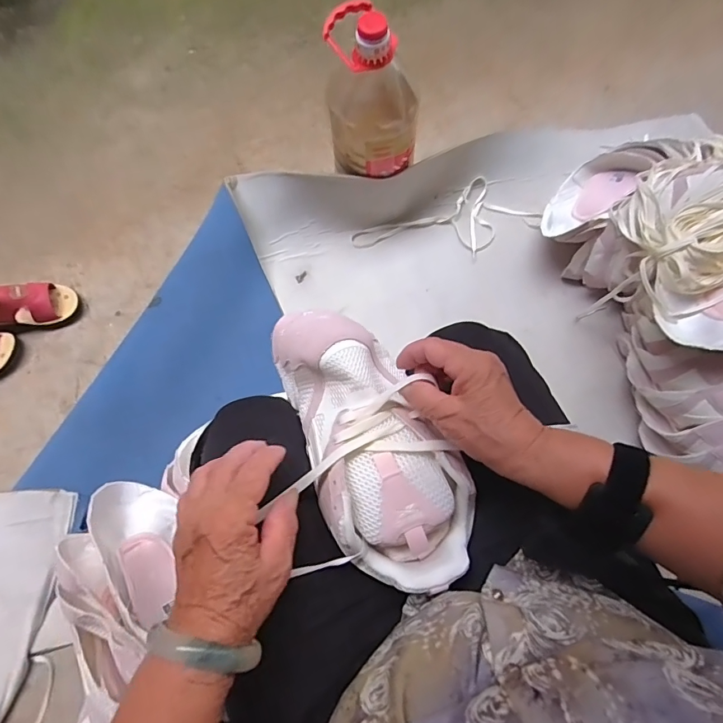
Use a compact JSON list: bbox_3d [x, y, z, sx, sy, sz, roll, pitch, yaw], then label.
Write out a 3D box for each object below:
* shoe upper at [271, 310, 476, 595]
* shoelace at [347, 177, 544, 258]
[{"bbox_3d":[0.006,0.068,0.372,0.109,0.058,0.241,-27,79,-7],"label":"shoe upper"},{"bbox_3d":[0.174,-0.272,0.912,0.366,0.030,0.149,-24,74,-6],"label":"shoelace"}]

